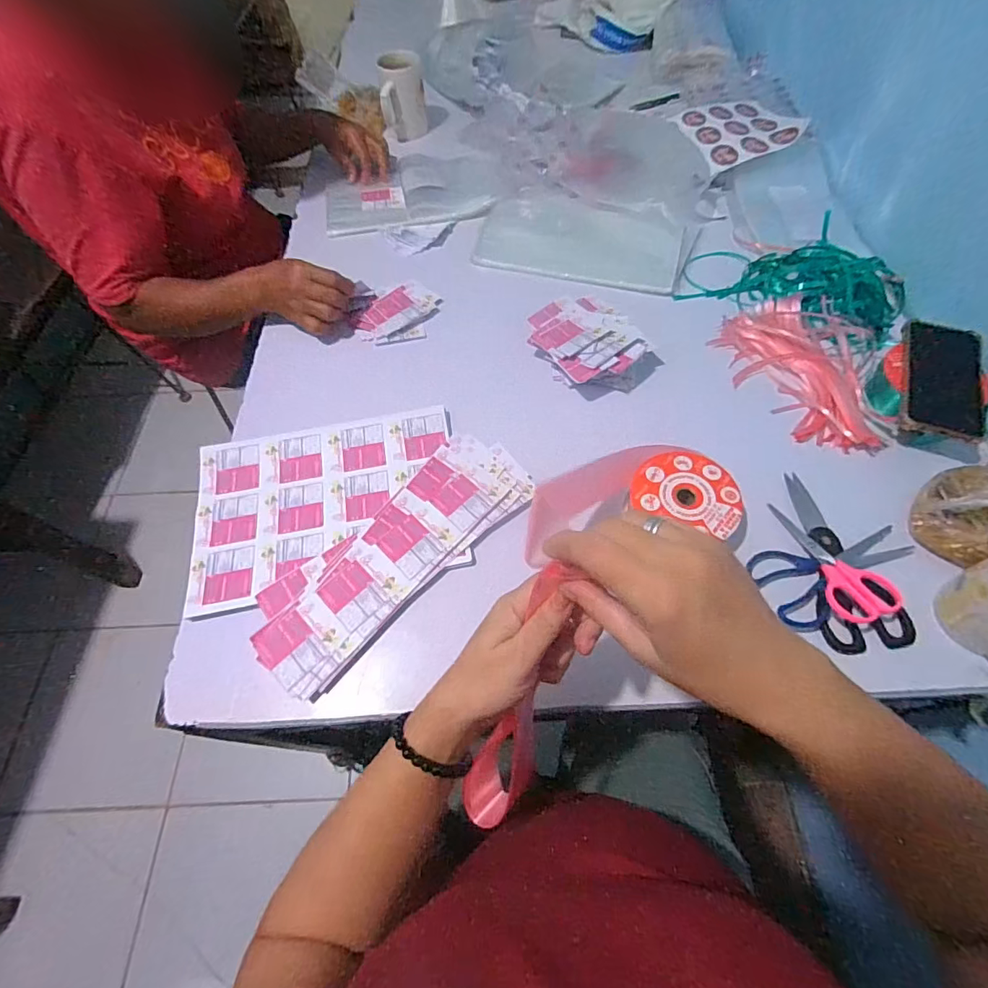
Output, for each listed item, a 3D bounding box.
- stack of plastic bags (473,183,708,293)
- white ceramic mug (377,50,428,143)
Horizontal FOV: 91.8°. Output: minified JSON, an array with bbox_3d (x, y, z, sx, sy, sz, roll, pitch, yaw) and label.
[{"bbox_3d":[0.142,-0.406,0.753,0.318,0.013,0.188,19,64,13],"label":"stack of plastic bags"},{"bbox_3d":[-0.170,-0.752,0.904,0.074,0.106,0.080,4,62,5],"label":"white ceramic mug"}]

